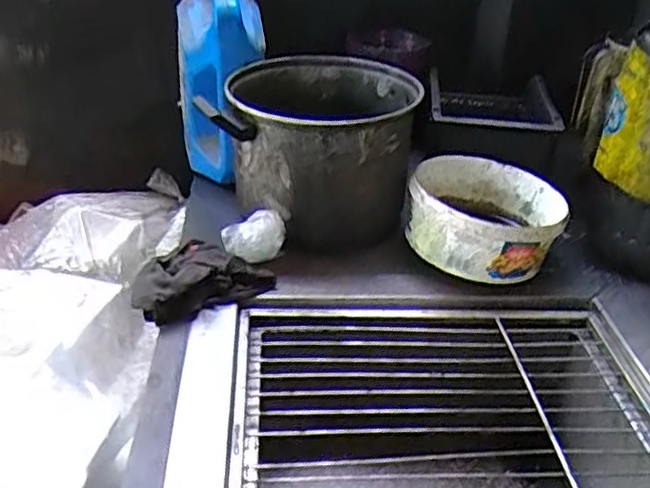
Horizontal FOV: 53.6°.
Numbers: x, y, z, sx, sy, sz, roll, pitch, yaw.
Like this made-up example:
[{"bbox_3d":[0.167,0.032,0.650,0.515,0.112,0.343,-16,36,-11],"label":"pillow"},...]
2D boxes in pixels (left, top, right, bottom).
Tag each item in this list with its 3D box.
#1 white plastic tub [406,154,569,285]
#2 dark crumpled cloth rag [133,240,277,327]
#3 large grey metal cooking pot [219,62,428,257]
[{"bbox_3d":[0.208,-0.028,0.851,0.196,0.107,0.195,7,33,6],"label":"white plastic tub"},{"bbox_3d":[-0.145,0.036,0.746,0.166,0.053,0.081,-18,38,-29],"label":"dark crumpled cloth rag"},{"bbox_3d":[0.000,-0.133,0.892,0.235,0.185,0.254,2,33,-2],"label":"large grey metal cooking pot"}]

